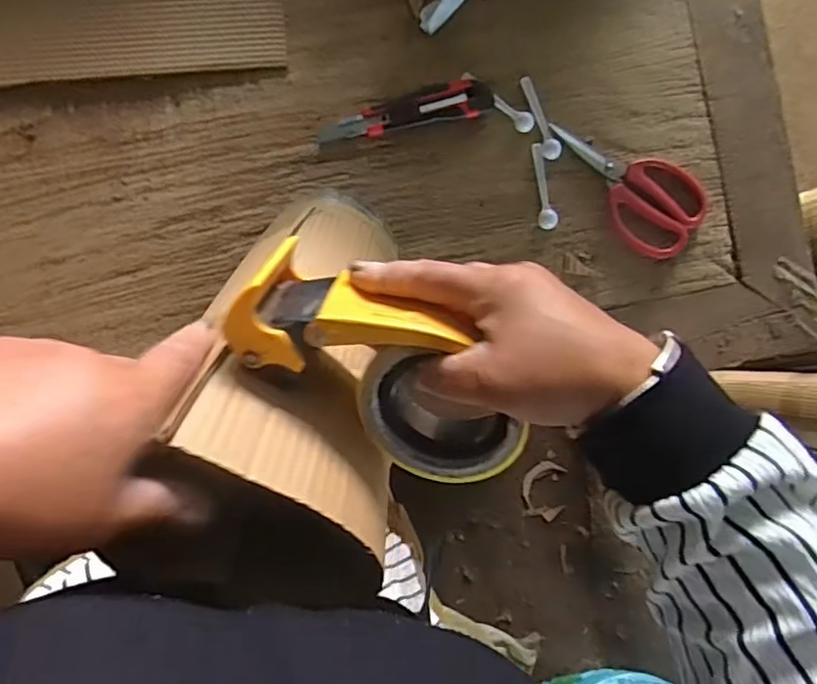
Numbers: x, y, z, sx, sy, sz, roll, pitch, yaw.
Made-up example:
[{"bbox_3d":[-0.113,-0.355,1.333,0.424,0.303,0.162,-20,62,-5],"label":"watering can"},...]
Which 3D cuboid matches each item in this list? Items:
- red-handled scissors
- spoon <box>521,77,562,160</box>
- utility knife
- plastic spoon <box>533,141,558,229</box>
[{"bbox_3d":[0.235,-0.172,0.655,0.181,0.025,0.088,40,92,-5],"label":"red-handled scissors"},{"bbox_3d":[0.142,-0.242,0.657,0.020,0.006,0.091,-21,95,0],"label":"spoon"},{"bbox_3d":[-0.003,-0.243,0.641,0.182,0.012,0.038,-11,95,-1],"label":"utility knife"},{"bbox_3d":[0.145,-0.168,0.657,0.019,0.008,0.091,-11,95,-1],"label":"plastic spoon"}]

